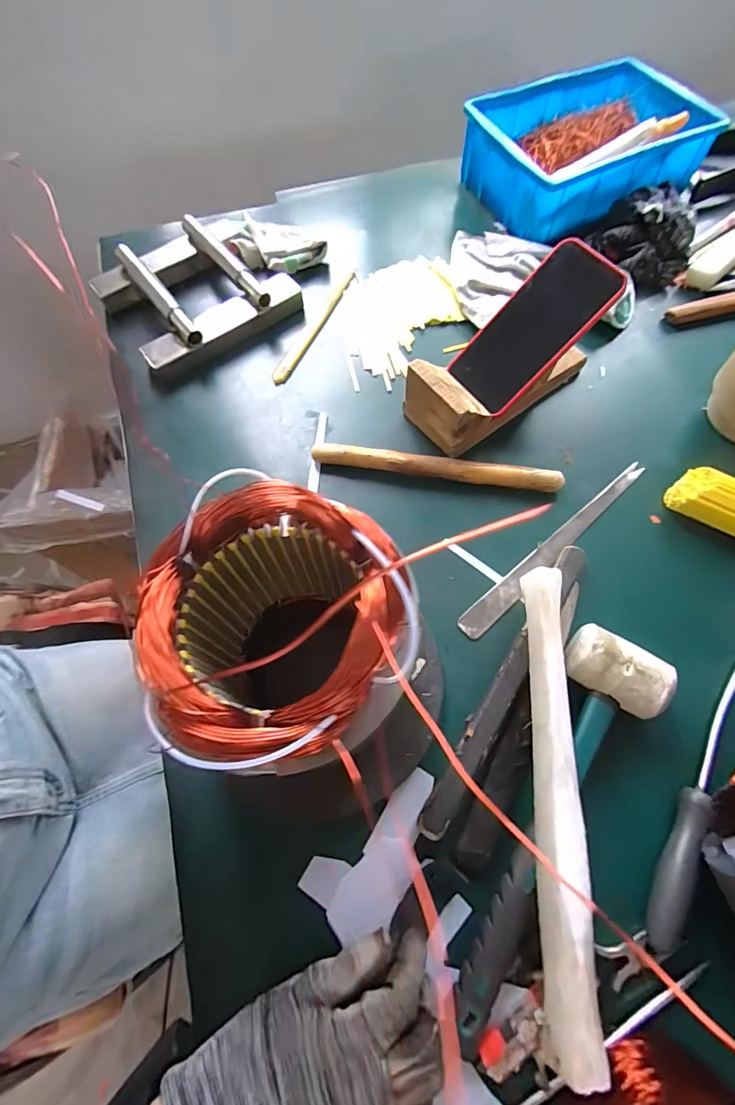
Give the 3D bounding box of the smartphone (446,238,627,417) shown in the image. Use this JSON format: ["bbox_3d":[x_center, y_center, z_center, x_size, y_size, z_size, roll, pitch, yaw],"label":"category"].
[{"bbox_3d":[0.162,-0.222,0.437,0.163,0.013,0.081,-44,72,19],"label":"smartphone"}]

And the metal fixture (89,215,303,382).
[{"bbox_3d":[-0.212,-0.315,0.532,0.198,0.053,0.182,-39,71,-14],"label":"metal fixture"}]

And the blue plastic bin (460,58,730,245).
[{"bbox_3d":[0.307,-0.568,0.614,0.319,0.080,0.213,-20,67,-7],"label":"blue plastic bin"}]

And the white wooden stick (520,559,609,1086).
[{"bbox_3d":[0.128,0.147,0.297,0.027,0.025,0.294,5,66,4],"label":"white wooden stick"}]

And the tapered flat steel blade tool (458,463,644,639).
[{"bbox_3d":[0.182,-0.007,0.421,0.254,0.006,0.024,-39,70,-14],"label":"tapered flat steel blade tool"}]

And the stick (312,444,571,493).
[{"bbox_3d":[0.067,-0.086,0.445,0.246,0.021,0.021,7,67,5],"label":"stick"}]

